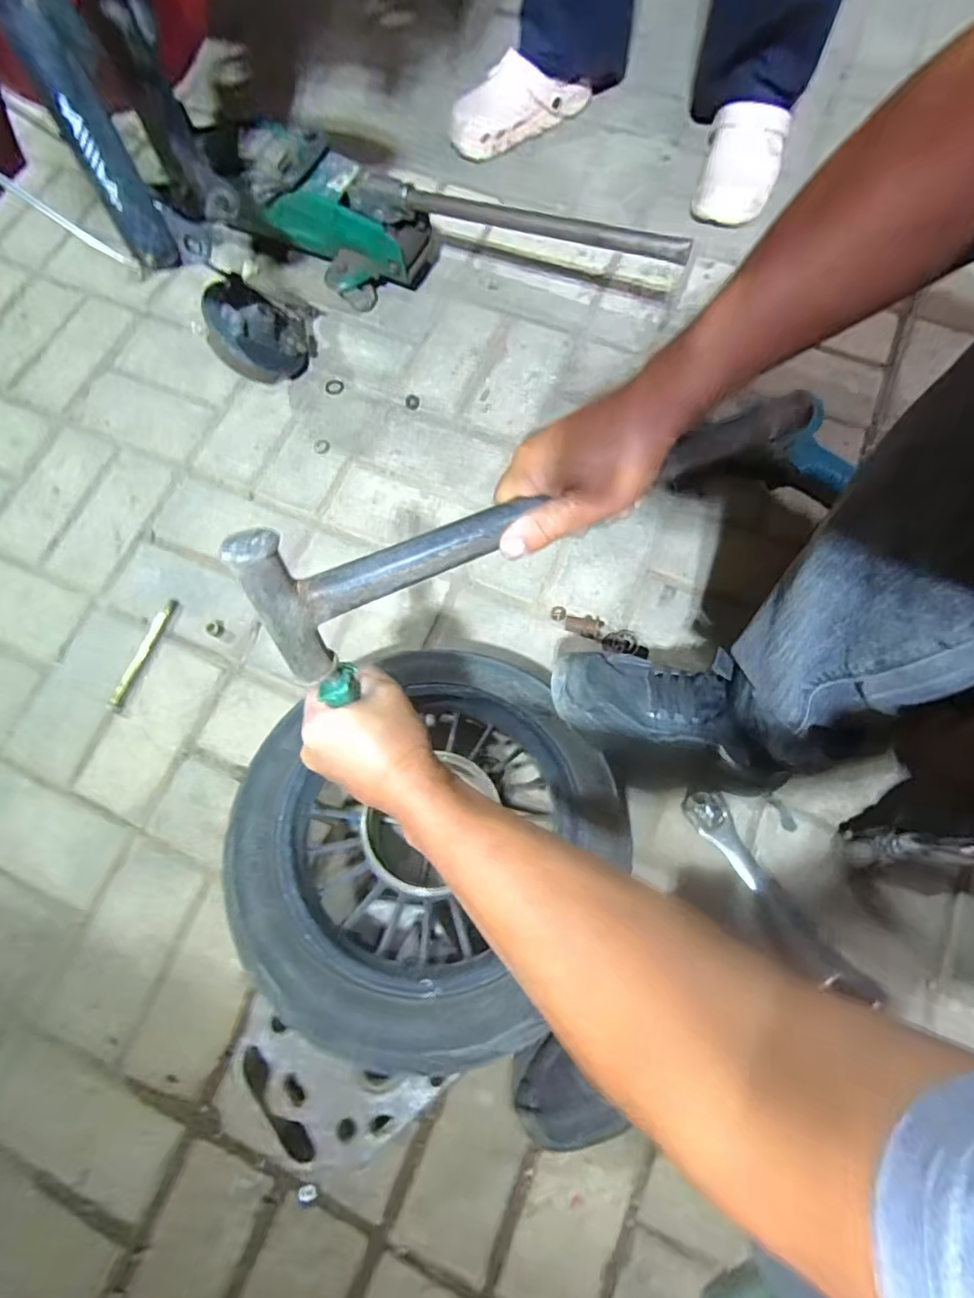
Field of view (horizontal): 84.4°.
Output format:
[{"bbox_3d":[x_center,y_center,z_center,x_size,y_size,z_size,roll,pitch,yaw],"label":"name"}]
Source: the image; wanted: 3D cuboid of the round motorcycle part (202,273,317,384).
[{"bbox_3d":[-0.279,-0.405,0.686,0.041,0.148,0.120,-3,92,44],"label":"round motorcycle part"}]

